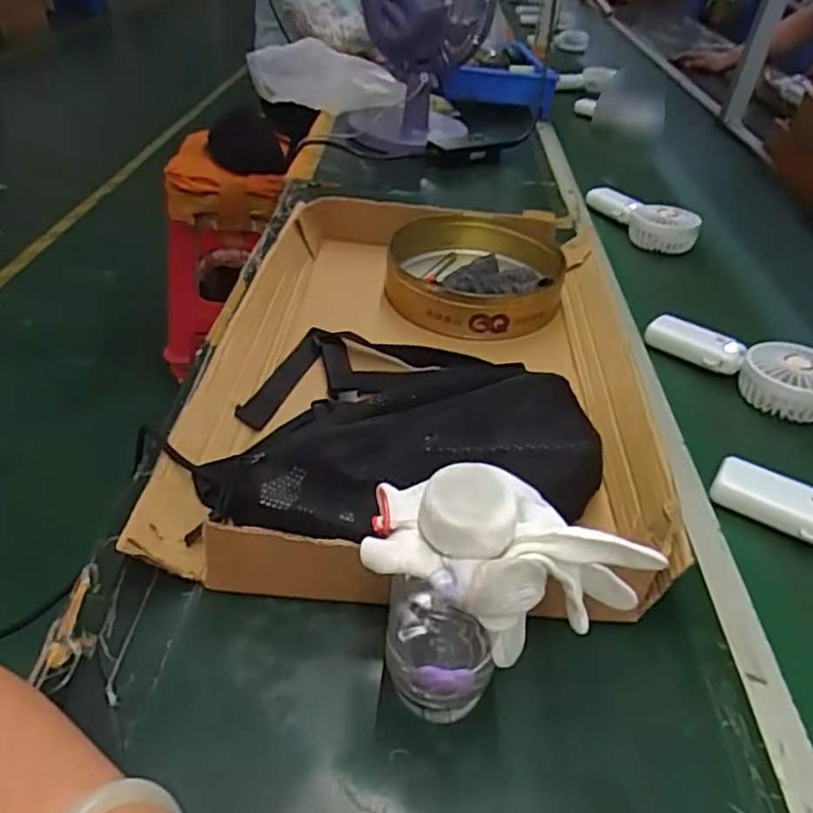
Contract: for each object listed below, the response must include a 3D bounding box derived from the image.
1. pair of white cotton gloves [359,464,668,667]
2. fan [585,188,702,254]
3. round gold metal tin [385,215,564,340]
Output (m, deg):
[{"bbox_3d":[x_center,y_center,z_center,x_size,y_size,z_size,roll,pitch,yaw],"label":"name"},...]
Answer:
[{"bbox_3d":[0.048,0.077,0.310,0.135,0.081,0.073,8,38,1],"label":"pair of white cotton gloves"},{"bbox_3d":[0.333,-0.272,0.928,0.074,0.048,0.173,-10,41,-20],"label":"fan"},{"bbox_3d":[0.079,-0.150,0.720,0.189,0.048,0.192,4,38,-3],"label":"round gold metal tin"}]

